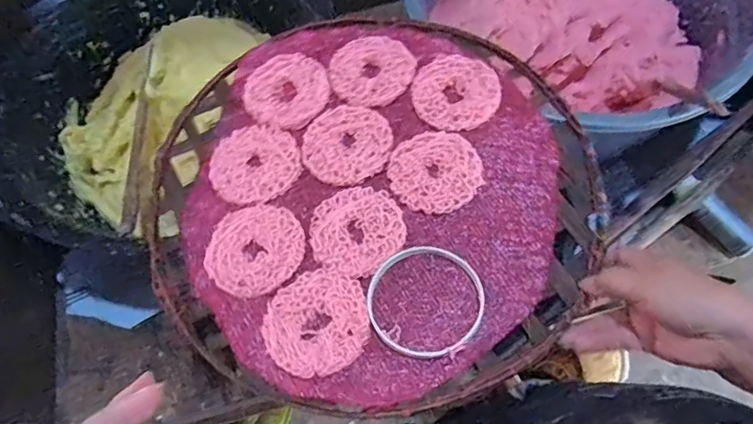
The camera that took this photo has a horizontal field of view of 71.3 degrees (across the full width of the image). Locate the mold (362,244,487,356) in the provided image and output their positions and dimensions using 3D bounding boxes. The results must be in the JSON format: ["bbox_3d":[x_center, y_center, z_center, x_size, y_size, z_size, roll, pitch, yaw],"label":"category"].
[{"bbox_3d":[0.039,0.068,0.409,0.090,0.007,0.086,-1,65,2],"label":"mold"}]

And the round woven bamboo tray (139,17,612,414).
[{"bbox_3d":[-0.007,-0.023,0.459,0.368,0.021,0.362,-1,65,2],"label":"round woven bamboo tray"}]

